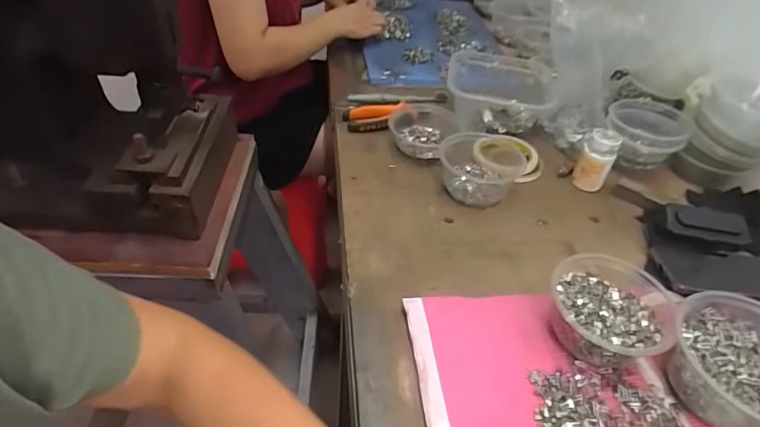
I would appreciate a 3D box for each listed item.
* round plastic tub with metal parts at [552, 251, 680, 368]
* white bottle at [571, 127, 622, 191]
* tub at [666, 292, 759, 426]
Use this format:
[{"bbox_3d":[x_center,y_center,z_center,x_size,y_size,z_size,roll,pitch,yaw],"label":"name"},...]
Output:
[{"bbox_3d":[0.227,0.099,0.469,0.110,0.055,0.115,4,42,-3],"label":"round plastic tub with metal parts"},{"bbox_3d":[0.312,-0.080,0.669,0.045,0.075,0.042,28,47,23],"label":"white bottle"},{"bbox_3d":[0.340,0.139,0.426,0.134,0.062,0.127,4,42,-3],"label":"tub"}]

